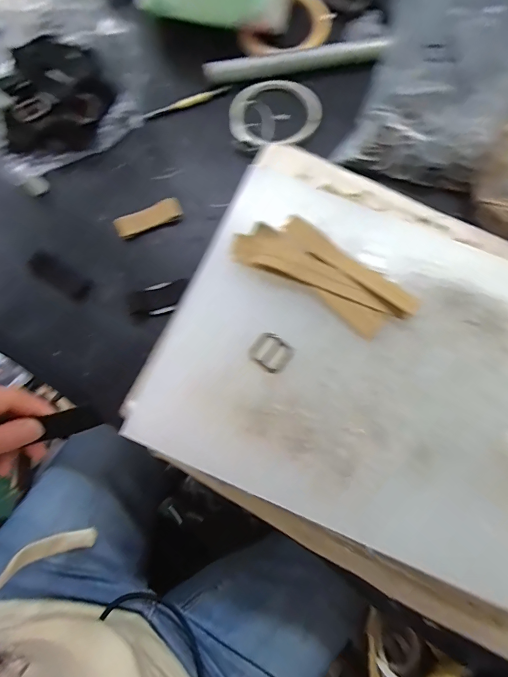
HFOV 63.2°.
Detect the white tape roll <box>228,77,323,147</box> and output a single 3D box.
[{"bbox_3d":[0.019,-0.235,0.424,0.099,0.021,0.086,-37,80,-8],"label":"white tape roll"}]

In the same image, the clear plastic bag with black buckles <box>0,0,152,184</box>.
[{"bbox_3d":[-0.226,-0.300,0.386,0.166,0.126,0.277,-29,79,-6],"label":"clear plastic bag with black buckles"}]

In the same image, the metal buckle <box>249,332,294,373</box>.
[{"bbox_3d":[0.014,0.011,0.330,0.030,0.004,0.027,38,80,8],"label":"metal buckle"}]

